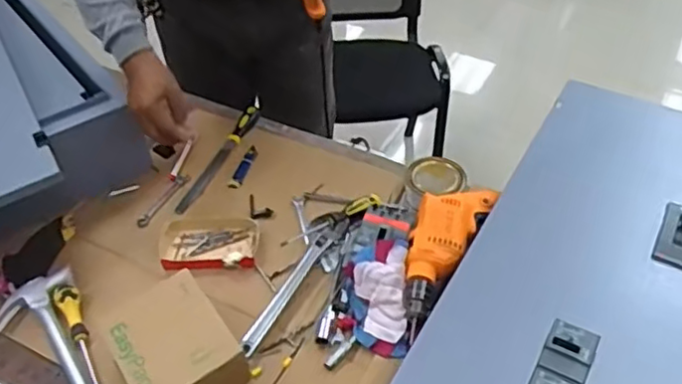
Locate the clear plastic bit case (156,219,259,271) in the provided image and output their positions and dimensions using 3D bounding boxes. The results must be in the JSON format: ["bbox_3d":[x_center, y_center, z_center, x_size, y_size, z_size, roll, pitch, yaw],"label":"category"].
[{"bbox_3d":[-0.215,0.078,1.045,0.159,0.022,0.122,0,43,1],"label":"clear plastic bit case"}]

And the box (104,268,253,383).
[{"bbox_3d":[-0.228,0.209,0.859,0.144,0.097,0.172,-28,50,-26],"label":"box"}]

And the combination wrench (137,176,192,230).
[{"bbox_3d":[-0.313,0.014,1.130,0.023,0.005,0.142,16,46,17],"label":"combination wrench"}]

